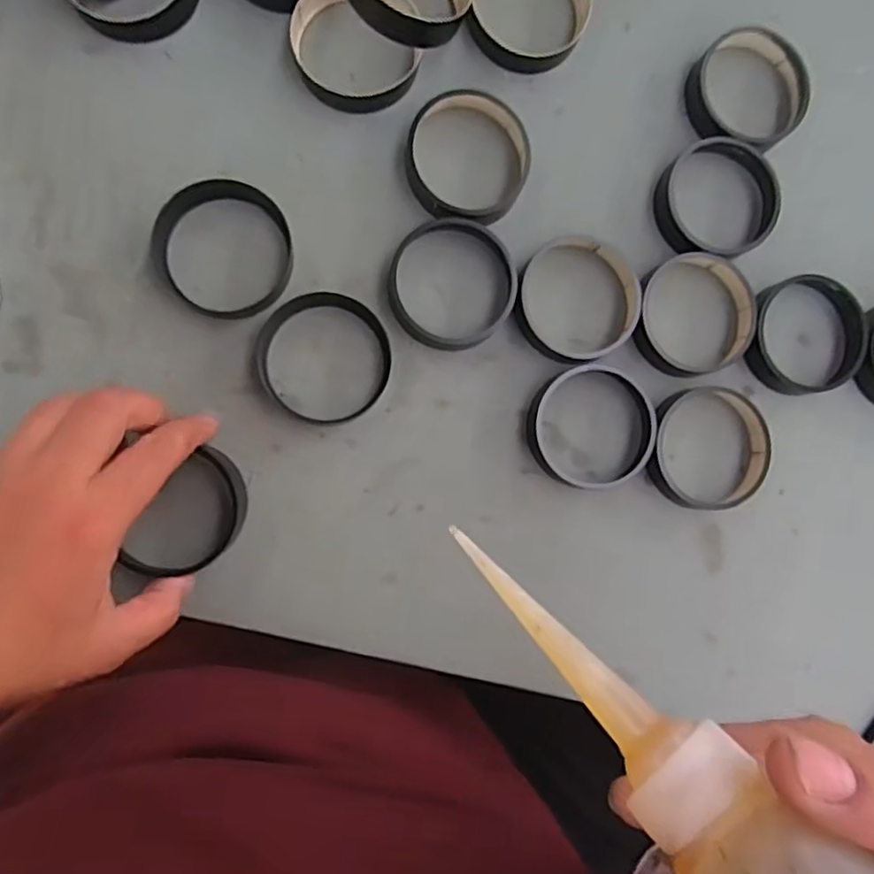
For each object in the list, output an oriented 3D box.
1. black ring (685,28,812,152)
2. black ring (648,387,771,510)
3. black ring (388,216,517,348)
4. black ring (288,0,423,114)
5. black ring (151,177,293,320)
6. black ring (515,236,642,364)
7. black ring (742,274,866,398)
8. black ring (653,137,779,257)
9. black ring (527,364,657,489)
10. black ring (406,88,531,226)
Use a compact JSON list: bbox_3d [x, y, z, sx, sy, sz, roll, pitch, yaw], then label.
[{"bbox_3d":[0.181,-0.201,0.378,0.072,0.014,0.067,0,87,-8],"label":"black ring"},{"bbox_3d":[0.155,0.006,0.371,0.073,0.015,0.071,0,87,-8],"label":"black ring"},{"bbox_3d":[0.010,-0.085,0.358,0.070,0.013,0.072,0,87,-8],"label":"black ring"},{"bbox_3d":[-0.042,-0.217,0.355,0.070,0.018,0.067,0,87,-8],"label":"black ring"},{"bbox_3d":[-0.112,-0.101,0.344,0.070,0.011,0.072,0,87,-8],"label":"black ring"},{"bbox_3d":[0.079,-0.078,0.365,0.068,0.014,0.070,0,87,-8],"label":"black ring"},{"bbox_3d":[0.212,-0.059,0.377,0.072,0.023,0.067,0,87,-8],"label":"black ring"},{"bbox_3d":[0.160,-0.135,0.370,0.068,0.017,0.065,0,87,-8],"label":"black ring"},{"bbox_3d":[0.086,-0.006,0.362,0.067,0.017,0.069,0,87,-8],"label":"black ring"},{"bbox_3d":[0.017,-0.155,0.360,0.069,0.015,0.071,0,87,-8],"label":"black ring"}]

